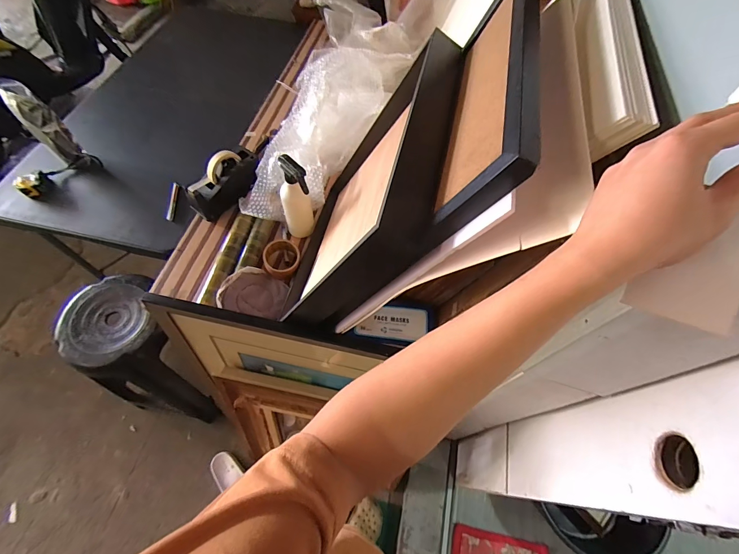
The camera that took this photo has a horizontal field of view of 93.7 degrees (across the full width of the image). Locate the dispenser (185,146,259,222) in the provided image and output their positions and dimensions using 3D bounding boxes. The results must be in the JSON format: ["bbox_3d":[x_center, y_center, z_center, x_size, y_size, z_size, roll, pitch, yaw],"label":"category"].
[{"bbox_3d":[-0.371,-0.251,0.901,0.084,0.101,0.204,29,64,13],"label":"dispenser"}]

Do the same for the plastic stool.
[{"bbox_3d":[-0.703,0.280,1.175,0.323,0.565,0.300,17,62,7],"label":"plastic stool"}]

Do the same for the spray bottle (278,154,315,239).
[{"bbox_3d":[-0.171,-0.180,0.800,0.067,0.211,0.071,-11,62,-9],"label":"spray bottle"}]

